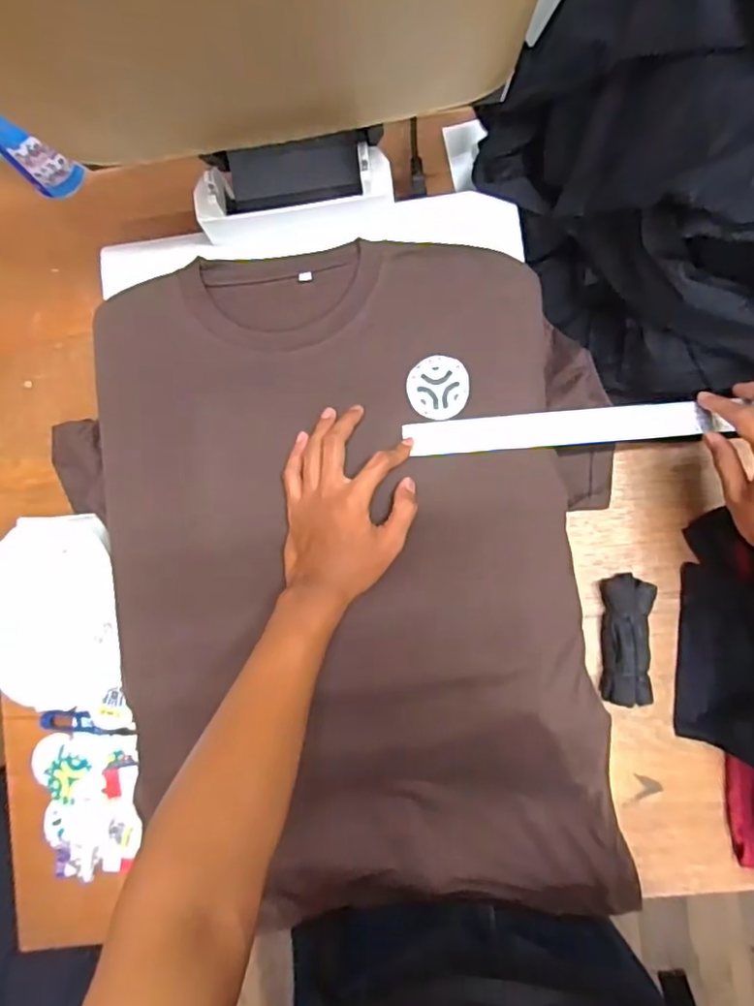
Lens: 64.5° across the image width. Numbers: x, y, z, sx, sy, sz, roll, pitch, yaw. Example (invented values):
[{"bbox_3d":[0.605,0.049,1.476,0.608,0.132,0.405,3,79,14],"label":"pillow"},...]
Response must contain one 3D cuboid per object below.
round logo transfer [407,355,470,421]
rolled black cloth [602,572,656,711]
[{"bbox_3d":[0.056,-0.106,0.545,0.055,0.004,0.058,0,86,4],"label":"round logo transfer"},{"bbox_3d":[0.254,0.137,0.605,0.045,0.036,0.125,1,86,4],"label":"rolled black cloth"}]

